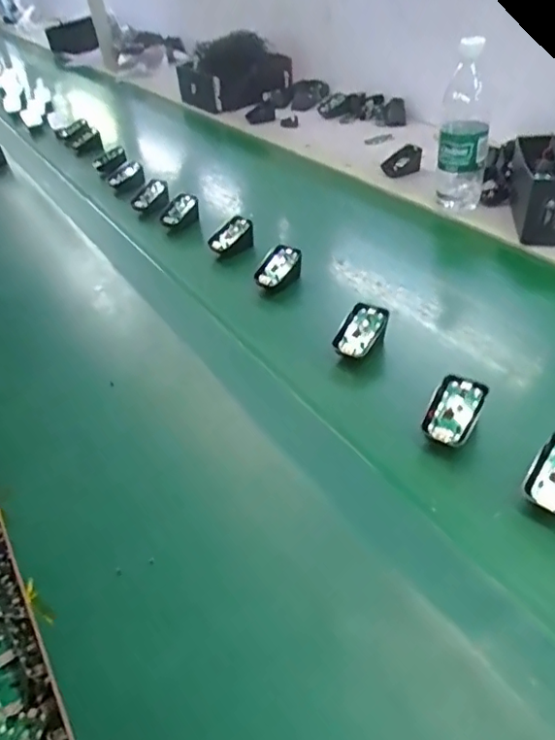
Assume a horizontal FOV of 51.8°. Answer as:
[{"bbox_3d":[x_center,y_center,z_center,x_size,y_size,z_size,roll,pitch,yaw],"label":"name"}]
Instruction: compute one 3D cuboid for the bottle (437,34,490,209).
[{"bbox_3d":[0.259,-0.319,0.797,0.066,0.230,0.063,8,42,18],"label":"bottle"}]

